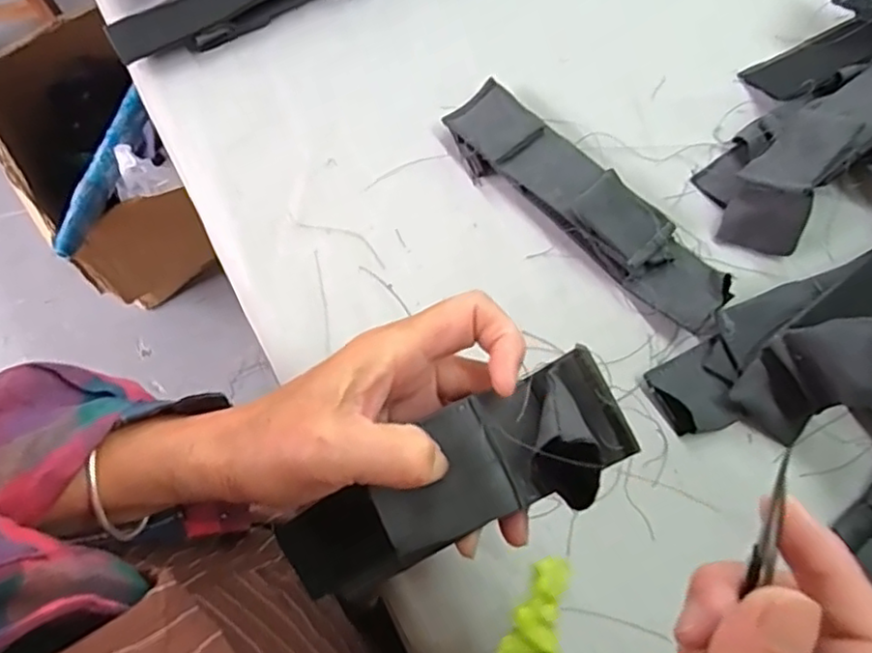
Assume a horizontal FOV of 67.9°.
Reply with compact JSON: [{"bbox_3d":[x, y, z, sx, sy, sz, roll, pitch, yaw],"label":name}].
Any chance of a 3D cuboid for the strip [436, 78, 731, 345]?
[{"bbox_3d":[0.089,-0.076,0.384,0.197,0.023,0.049,43,77,15],"label":"strip"}]

